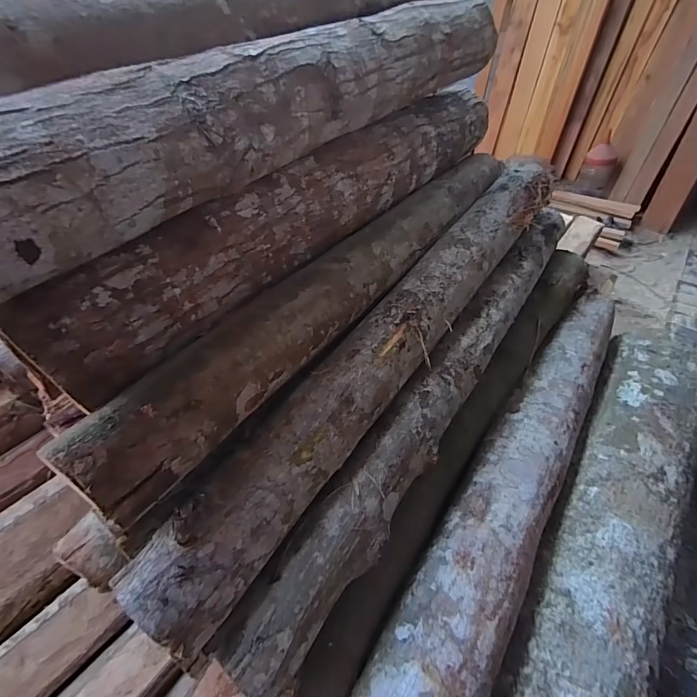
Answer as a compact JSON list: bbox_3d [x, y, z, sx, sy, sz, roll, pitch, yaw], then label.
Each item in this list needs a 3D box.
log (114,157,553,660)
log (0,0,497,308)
[{"bbox_3d":[0.121,-0.056,0.661,0.124,0.123,1.093,29,52,27],"label":"log"},{"bbox_3d":[-0.067,-0.371,0.536,0.105,0.131,1.044,27,54,25],"label":"log"}]

